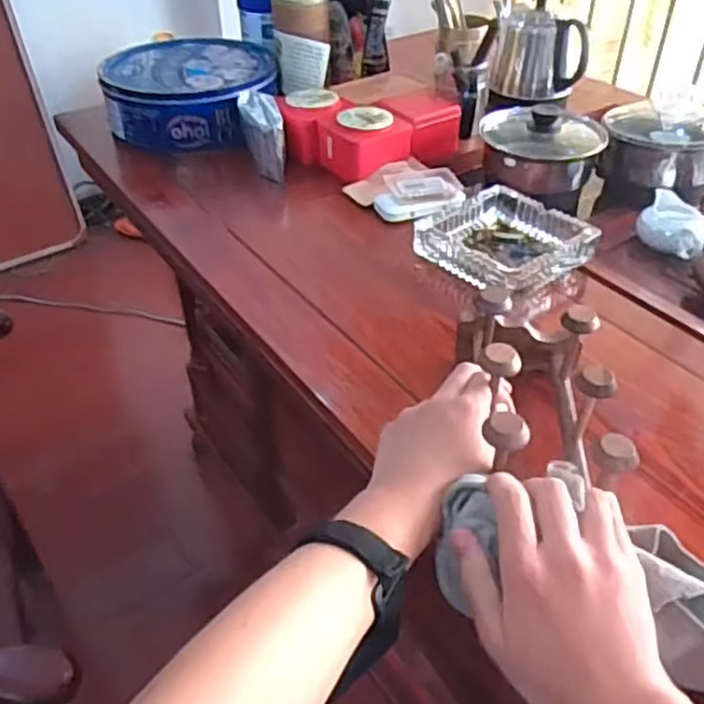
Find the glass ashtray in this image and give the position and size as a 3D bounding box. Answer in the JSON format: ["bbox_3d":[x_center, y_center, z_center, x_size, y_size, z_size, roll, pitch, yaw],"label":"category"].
[{"bbox_3d":[0.165,-0.119,0.751,0.145,0.041,0.146,-32,49,-32],"label":"glass ashtray"}]

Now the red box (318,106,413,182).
[{"bbox_3d":[0.017,-0.275,0.891,0.101,0.061,0.082,-24,45,-25],"label":"red box"}]

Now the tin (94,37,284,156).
[{"bbox_3d":[-0.225,-0.366,0.996,0.236,0.098,0.218,0,40,0],"label":"tin"}]

